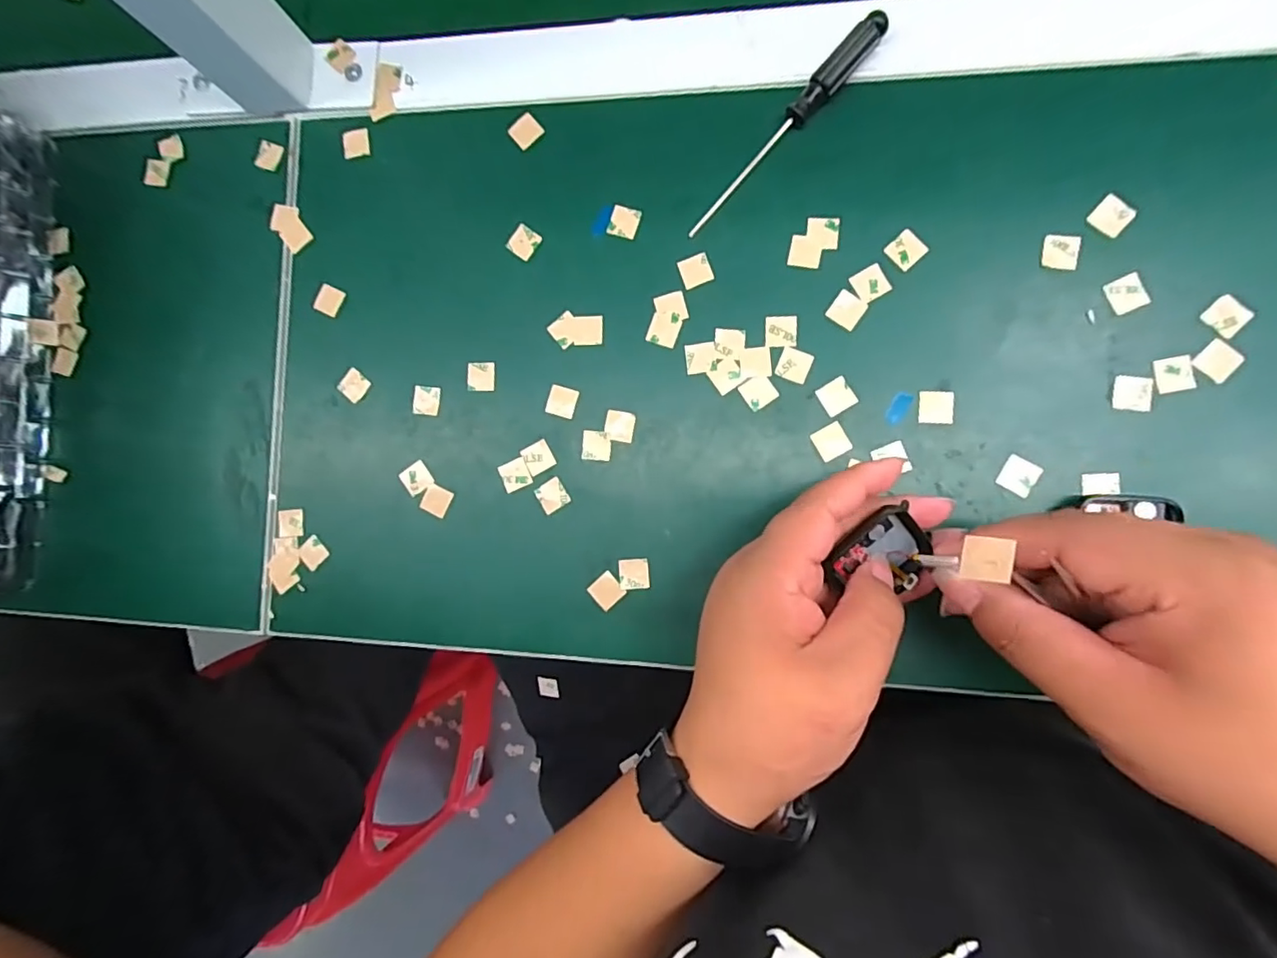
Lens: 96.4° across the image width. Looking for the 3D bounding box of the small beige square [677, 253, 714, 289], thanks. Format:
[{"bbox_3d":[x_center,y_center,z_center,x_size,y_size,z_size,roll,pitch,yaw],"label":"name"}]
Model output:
[{"bbox_3d":[0.029,-0.108,0.294,0.015,0.004,0.015,-21,85,7],"label":"small beige square"}]

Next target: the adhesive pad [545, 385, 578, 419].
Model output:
[{"bbox_3d":[-0.041,-0.041,0.304,0.015,0.004,0.016,15,90,9],"label":"adhesive pad"}]

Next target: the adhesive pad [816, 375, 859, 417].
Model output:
[{"bbox_3d":[0.098,-0.041,0.282,0.016,0.004,0.016,-32,83,6],"label":"adhesive pad"}]

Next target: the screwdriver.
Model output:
[{"bbox_3d":[0.073,-0.174,0.283,0.014,0.015,0.129,44,94,8],"label":"screwdriver"}]

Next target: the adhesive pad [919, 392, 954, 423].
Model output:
[{"bbox_3d":[0.144,-0.035,0.275,0.016,0.004,0.016,2,88,9],"label":"adhesive pad"}]

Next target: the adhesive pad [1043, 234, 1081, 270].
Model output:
[{"bbox_3d":[0.200,-0.107,0.269,0.015,0.004,0.016,5,88,9],"label":"adhesive pad"}]

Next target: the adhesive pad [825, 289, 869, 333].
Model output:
[{"bbox_3d":[0.103,-0.084,0.282,0.015,0.004,0.016,35,93,8],"label":"adhesive pad"}]

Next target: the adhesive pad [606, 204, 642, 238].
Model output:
[{"bbox_3d":[-0.008,-0.136,0.302,0.016,0.004,0.015,16,90,9],"label":"adhesive pad"}]

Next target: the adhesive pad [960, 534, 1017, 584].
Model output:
[{"bbox_3d":[0.116,0.027,0.189,0.014,0.004,0.012,6,68,46],"label":"adhesive pad"}]

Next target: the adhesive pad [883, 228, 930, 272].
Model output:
[{"bbox_3d":[0.131,-0.113,0.279,0.016,0.004,0.016,-44,82,4],"label":"adhesive pad"}]

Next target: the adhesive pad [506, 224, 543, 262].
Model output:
[{"bbox_3d":[-0.062,-0.128,0.309,0.015,0.004,0.016,37,93,8],"label":"adhesive pad"}]

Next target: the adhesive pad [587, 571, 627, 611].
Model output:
[{"bbox_3d":[-0.016,0.058,0.296,0.016,0.004,0.015,-44,82,4],"label":"adhesive pad"}]

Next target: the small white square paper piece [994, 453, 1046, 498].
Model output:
[{"bbox_3d":[0.180,-0.001,0.268,0.016,0.004,0.016,31,92,9],"label":"small white square paper piece"}]

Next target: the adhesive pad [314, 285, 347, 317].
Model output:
[{"bbox_3d":[-0.176,-0.102,0.325,0.014,0.004,0.016,30,92,9],"label":"adhesive pad"}]

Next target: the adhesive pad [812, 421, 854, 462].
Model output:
[{"bbox_3d":[0.095,-0.019,0.281,0.016,0.004,0.016,-28,84,6],"label":"adhesive pad"}]

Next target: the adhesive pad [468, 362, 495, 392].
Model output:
[{"bbox_3d":[-0.086,-0.056,0.310,0.015,0.004,0.016,-2,87,8],"label":"adhesive pad"}]

